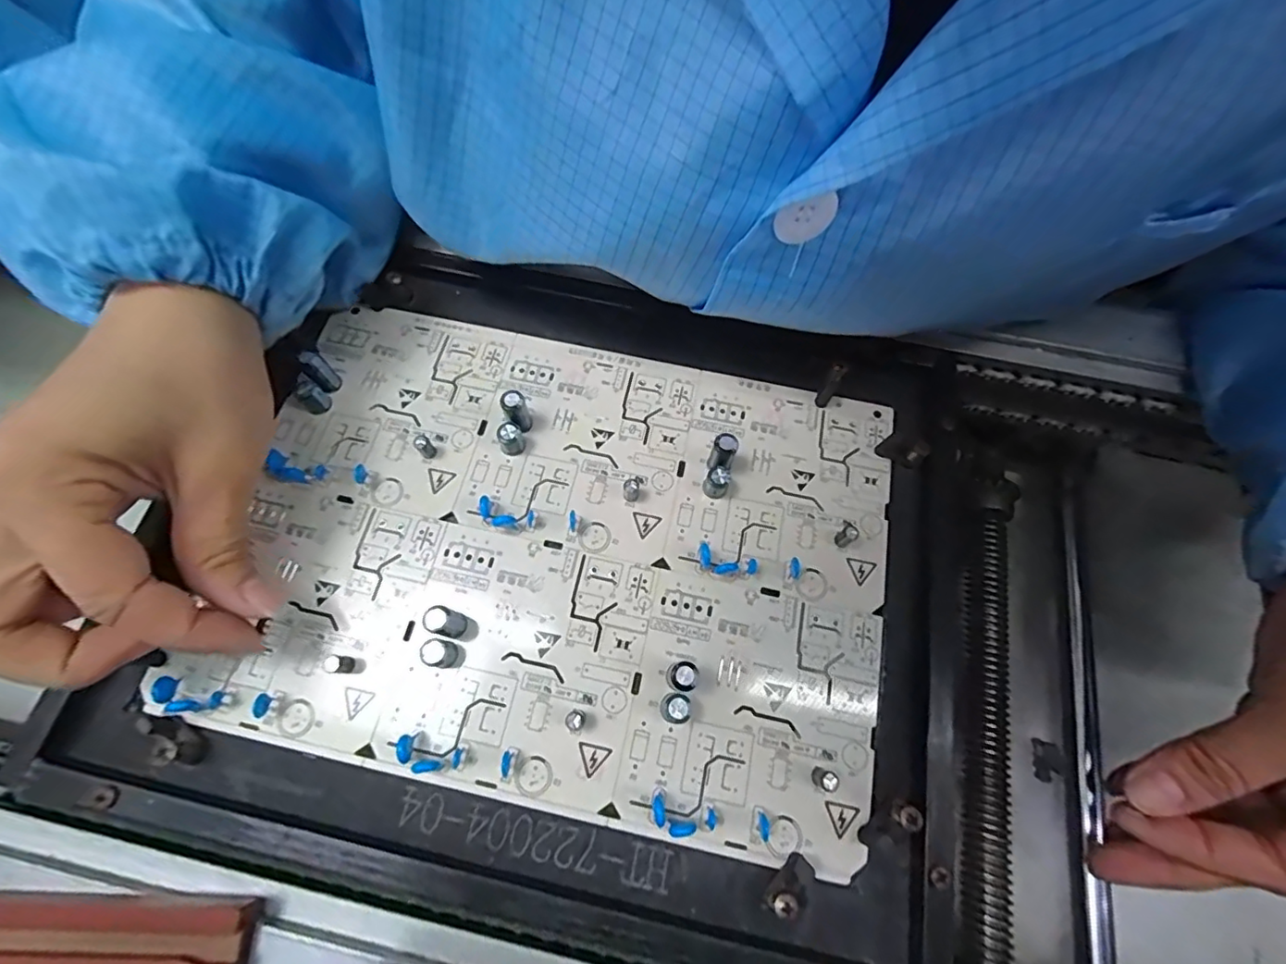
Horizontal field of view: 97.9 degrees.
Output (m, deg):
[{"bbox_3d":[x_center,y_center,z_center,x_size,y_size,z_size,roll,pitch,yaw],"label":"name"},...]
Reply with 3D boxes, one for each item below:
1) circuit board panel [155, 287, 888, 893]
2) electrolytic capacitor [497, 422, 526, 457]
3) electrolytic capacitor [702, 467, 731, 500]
[{"bbox_3d":[-0.034,0.024,0.230,0.257,0.009,0.188,12,67,3],"label":"circuit board panel"},{"bbox_3d":[-0.057,-0.019,0.243,0.010,0.013,0.010,1,67,-2],"label":"electrolytic capacitor"},{"bbox_3d":[0.031,0.000,0.238,0.010,0.013,0.009,22,68,7],"label":"electrolytic capacitor"}]

